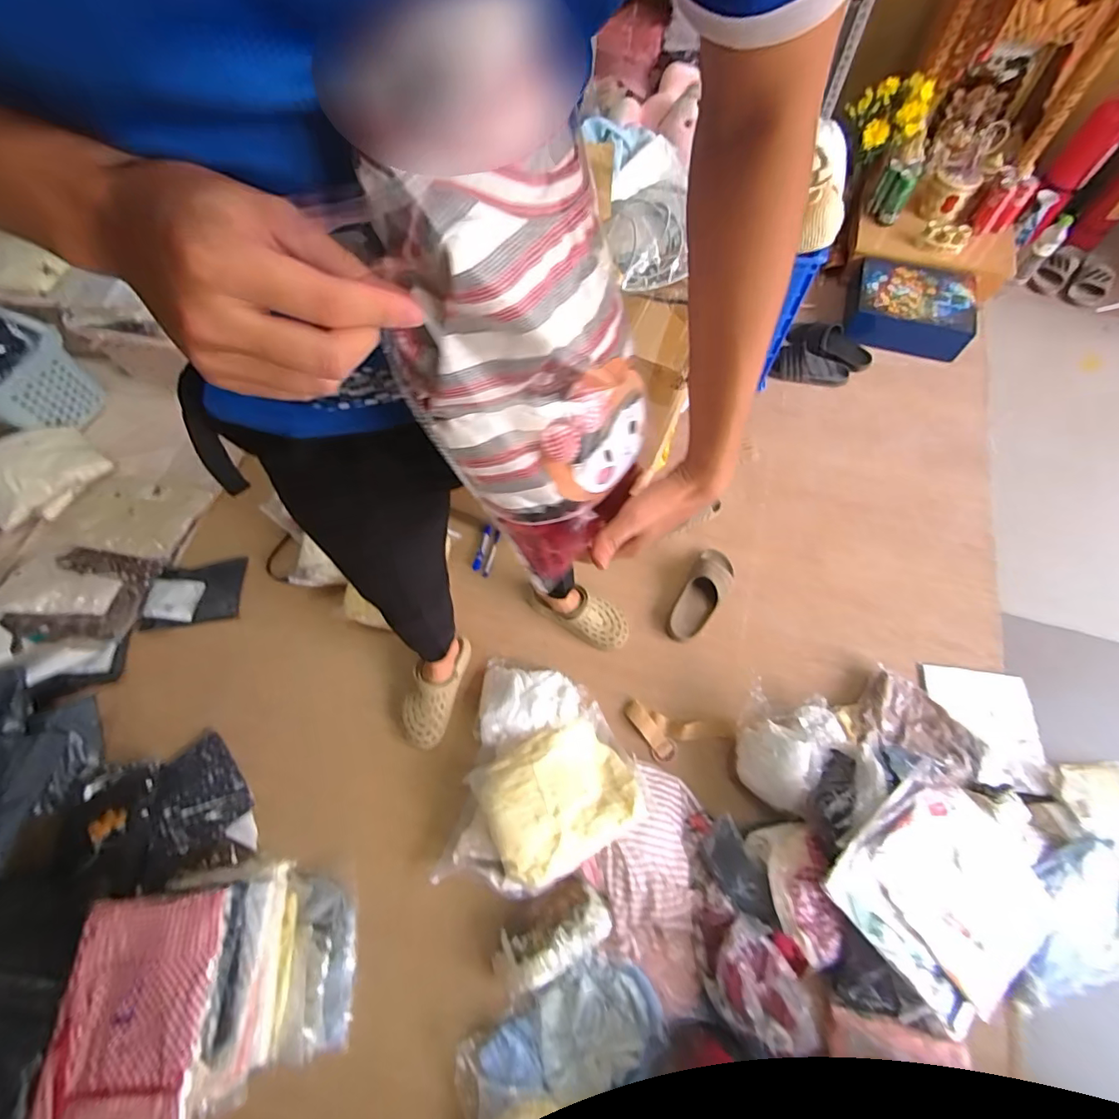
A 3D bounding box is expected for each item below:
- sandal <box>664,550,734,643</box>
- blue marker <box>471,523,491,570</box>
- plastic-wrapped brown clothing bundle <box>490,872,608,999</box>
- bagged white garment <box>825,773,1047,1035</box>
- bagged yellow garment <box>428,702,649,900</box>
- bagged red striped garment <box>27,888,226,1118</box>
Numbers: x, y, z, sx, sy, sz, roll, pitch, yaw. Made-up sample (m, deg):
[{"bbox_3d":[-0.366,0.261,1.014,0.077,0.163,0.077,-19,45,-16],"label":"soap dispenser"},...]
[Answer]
[{"bbox_3d":[0.351,0.087,1.268,0.097,0.071,0.255,27,68,14],"label":"sandal"},{"bbox_3d":[-0.205,-0.032,1.351,0.021,0.016,0.128,11,65,7],"label":"blue marker"},{"bbox_3d":[-0.022,0.699,0.957,0.234,0.053,0.119,-28,67,-11],"label":"plastic-wrapped brown clothing bundle"},{"bbox_3d":[0.656,0.570,0.871,0.304,0.051,0.341,-38,82,-15],"label":"bagged white garment"},{"bbox_3d":[-0.053,0.504,1.038,0.439,0.112,0.254,-27,67,-10],"label":"bagged yellow garment"},{"bbox_3d":[-0.653,0.688,0.774,0.211,0.045,0.297,-7,65,-1],"label":"bagged red striped garment"}]

